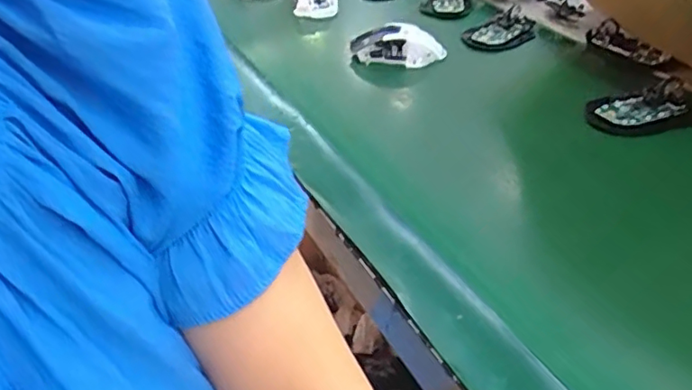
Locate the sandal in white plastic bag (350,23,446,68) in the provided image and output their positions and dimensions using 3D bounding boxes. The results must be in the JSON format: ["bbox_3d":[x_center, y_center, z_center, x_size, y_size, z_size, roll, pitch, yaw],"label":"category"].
[{"bbox_3d":[0.065,-0.185,0.709,0.117,0.037,0.038,0,36,1],"label":"sandal in white plastic bag"}]

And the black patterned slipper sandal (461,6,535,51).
[{"bbox_3d":[0.209,-0.223,0.773,0.107,0.028,0.062,-25,43,-30],"label":"black patterned slipper sandal"}]

